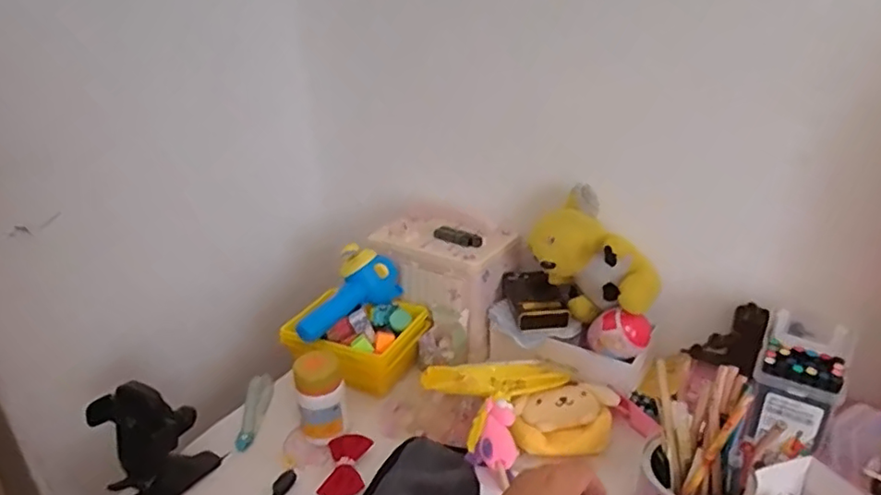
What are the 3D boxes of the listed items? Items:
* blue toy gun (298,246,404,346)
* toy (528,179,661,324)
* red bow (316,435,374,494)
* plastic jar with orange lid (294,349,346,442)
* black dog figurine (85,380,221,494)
[{"bbox_3d":[-0.114,0.061,0.707,0.137,0.075,0.052,-42,43,-22],"label":"blue toy gun"},{"bbox_3d":[0.172,0.010,0.648,0.133,0.123,0.062,18,33,36],"label":"toy"},{"bbox_3d":[-0.096,0.219,0.591,0.046,0.008,0.069,-1,27,5],"label":"red bow"},{"bbox_3d":[-0.125,0.157,0.620,0.051,0.088,0.040,-8,27,-9],"label":"plastic jar with orange lid"},{"bbox_3d":[-0.292,0.187,0.582,0.093,0.113,0.084,12,30,29],"label":"black dog figurine"}]

